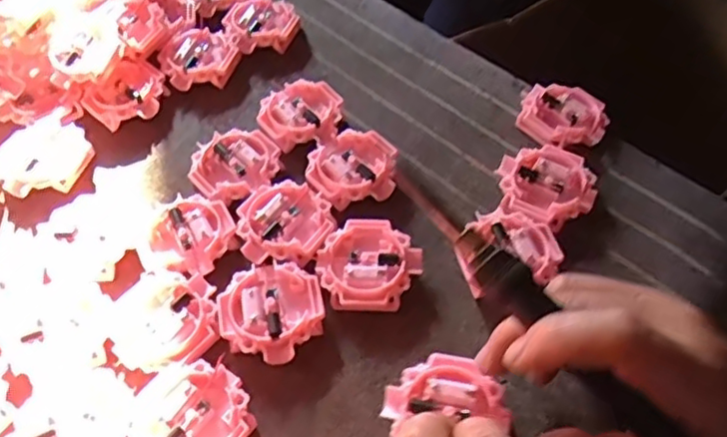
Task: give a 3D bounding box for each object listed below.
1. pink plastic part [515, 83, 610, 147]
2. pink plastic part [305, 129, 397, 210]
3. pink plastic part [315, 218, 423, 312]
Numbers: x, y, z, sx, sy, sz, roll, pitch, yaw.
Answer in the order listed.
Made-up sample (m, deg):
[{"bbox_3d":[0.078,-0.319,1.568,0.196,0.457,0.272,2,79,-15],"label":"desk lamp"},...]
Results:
[{"bbox_3d":[0.124,-0.063,0.401,0.052,0.016,0.042,21,58,17],"label":"pink plastic part"},{"bbox_3d":[-0.007,-0.030,0.385,0.051,0.015,0.050,2,55,4],"label":"pink plastic part"},{"bbox_3d":[0.003,0.025,0.346,0.055,0.014,0.051,-3,55,1],"label":"pink plastic part"}]

